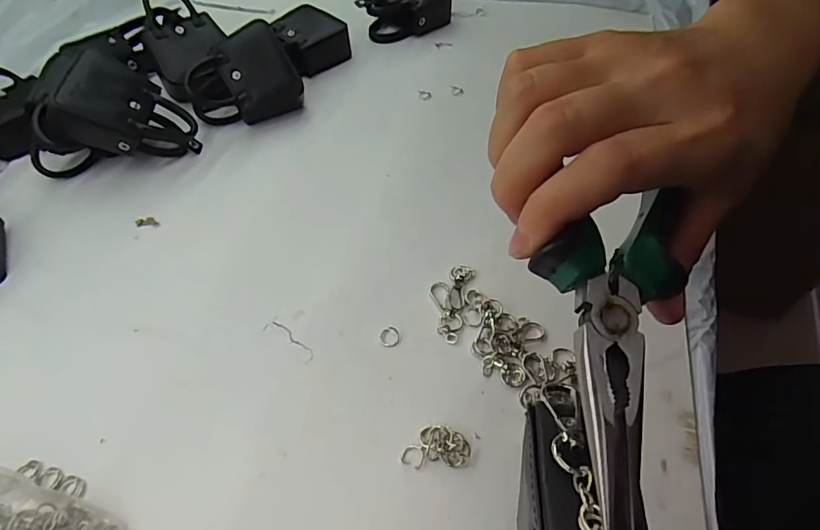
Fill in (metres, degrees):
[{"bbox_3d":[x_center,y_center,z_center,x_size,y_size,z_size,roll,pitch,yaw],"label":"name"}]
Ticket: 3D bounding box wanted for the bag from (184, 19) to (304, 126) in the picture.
[{"bbox_3d":[-0.154,-0.169,0.441,0.095,0.065,0.068,-21,55,-14],"label":"bag"}]

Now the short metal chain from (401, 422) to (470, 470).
[{"bbox_3d":[0.014,0.100,0.270,0.037,0.009,0.024,-1,53,1],"label":"short metal chain"}]

